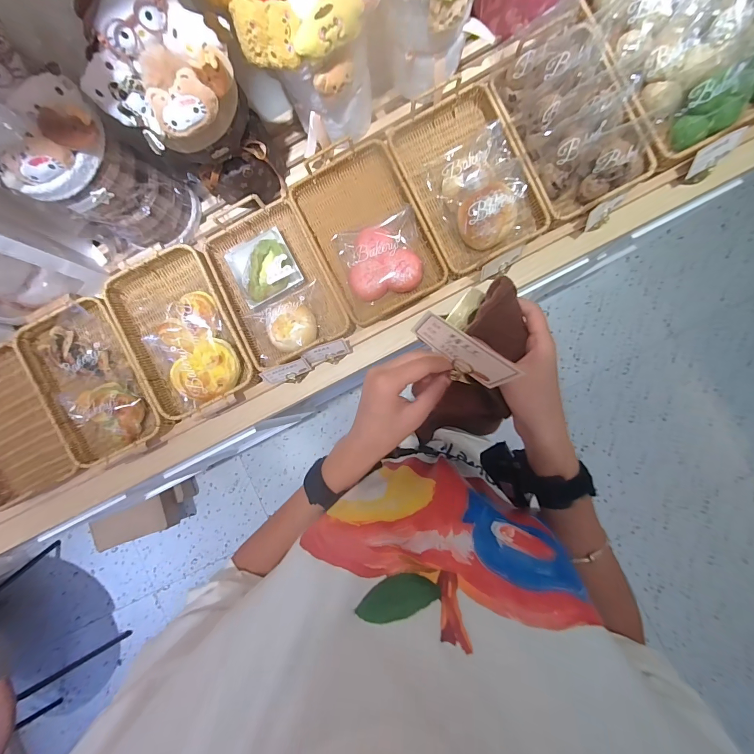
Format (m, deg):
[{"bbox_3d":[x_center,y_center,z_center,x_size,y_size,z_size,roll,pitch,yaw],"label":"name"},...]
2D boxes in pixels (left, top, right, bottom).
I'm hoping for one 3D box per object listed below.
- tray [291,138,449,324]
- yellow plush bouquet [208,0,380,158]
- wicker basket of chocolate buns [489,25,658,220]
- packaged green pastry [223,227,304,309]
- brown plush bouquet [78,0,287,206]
[{"bbox_3d":[-0.018,-0.274,0.686,0.204,0.043,0.311,-27,85,4],"label":"tray"},{"bbox_3d":[-0.101,-0.521,0.564,0.224,0.262,0.176,-19,86,4],"label":"yellow plush bouquet"},{"bbox_3d":[0.346,-0.444,0.632,0.201,0.102,0.285,-28,85,4],"label":"wicker basket of chocolate buns"},{"bbox_3d":[-0.224,-0.218,0.696,0.120,0.048,0.134,-29,85,4],"label":"packaged green pastry"},{"bbox_3d":[-0.268,-0.398,0.565,0.155,0.307,0.176,34,91,6],"label":"brown plush bouquet"}]

